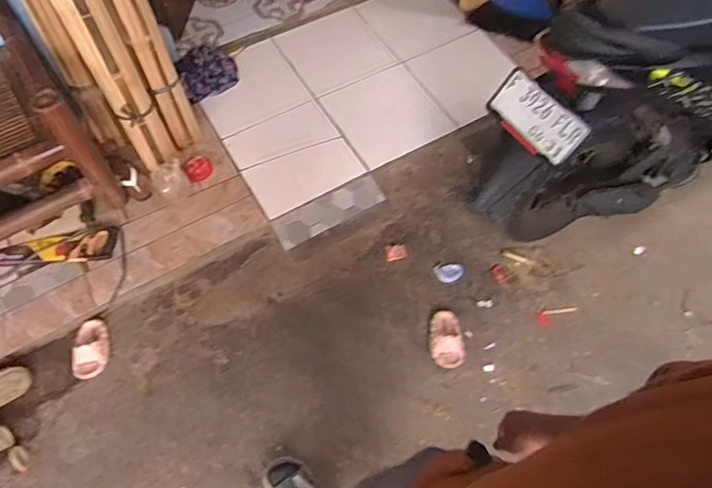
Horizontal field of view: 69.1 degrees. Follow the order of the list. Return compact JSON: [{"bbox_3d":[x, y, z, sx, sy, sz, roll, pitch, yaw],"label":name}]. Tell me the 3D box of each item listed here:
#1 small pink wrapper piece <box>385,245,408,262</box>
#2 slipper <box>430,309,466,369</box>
[{"bbox_3d":[0.141,0.029,1.813,0.073,0.015,0.057,-8,61,-3],"label":"small pink wrapper piece"},{"bbox_3d":[0.287,0.299,1.649,0.106,0.045,0.190,-6,61,-2],"label":"slipper"}]

